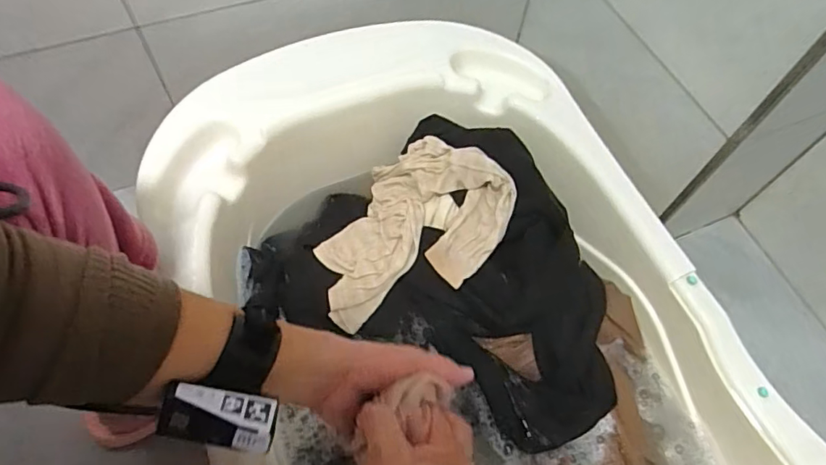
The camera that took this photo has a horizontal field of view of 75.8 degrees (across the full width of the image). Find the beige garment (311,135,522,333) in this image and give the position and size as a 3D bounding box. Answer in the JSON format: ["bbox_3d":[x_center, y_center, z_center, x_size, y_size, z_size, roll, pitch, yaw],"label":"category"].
[{"bbox_3d":[-0.004,-0.005,0.613,0.178,0.072,0.228,36,66,15],"label":"beige garment"}]

